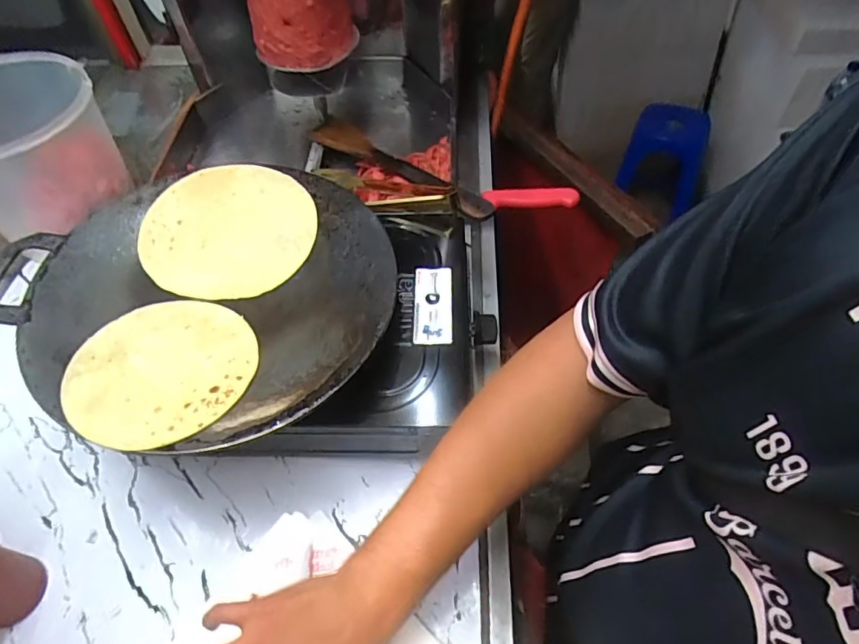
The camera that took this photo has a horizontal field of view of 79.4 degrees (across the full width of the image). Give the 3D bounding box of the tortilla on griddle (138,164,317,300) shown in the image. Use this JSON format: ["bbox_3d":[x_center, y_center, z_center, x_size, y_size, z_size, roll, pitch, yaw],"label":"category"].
[{"bbox_3d":[-0.210,-0.096,0.547,0.173,0.016,0.164,-13,64,-8],"label":"tortilla on griddle"}]

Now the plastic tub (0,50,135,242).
[{"bbox_3d":[-0.490,-0.215,0.640,0.187,0.152,0.153,-37,58,-23],"label":"plastic tub"}]

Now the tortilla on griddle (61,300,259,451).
[{"bbox_3d":[-0.226,0.040,0.445,0.146,0.010,0.147,1,47,-1],"label":"tortilla on griddle"}]

